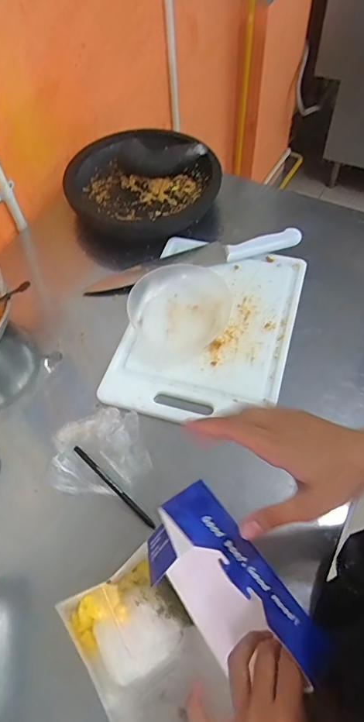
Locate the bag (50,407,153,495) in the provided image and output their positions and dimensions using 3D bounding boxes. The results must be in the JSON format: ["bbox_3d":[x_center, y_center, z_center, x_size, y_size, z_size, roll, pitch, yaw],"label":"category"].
[{"bbox_3d":[-0.102,0.118,0.546,0.125,0.049,0.093,-25,59,-14],"label":"bag"}]

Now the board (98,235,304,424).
[{"bbox_3d":[0.046,-0.060,0.680,0.239,0.012,0.336,15,59,7],"label":"board"}]

